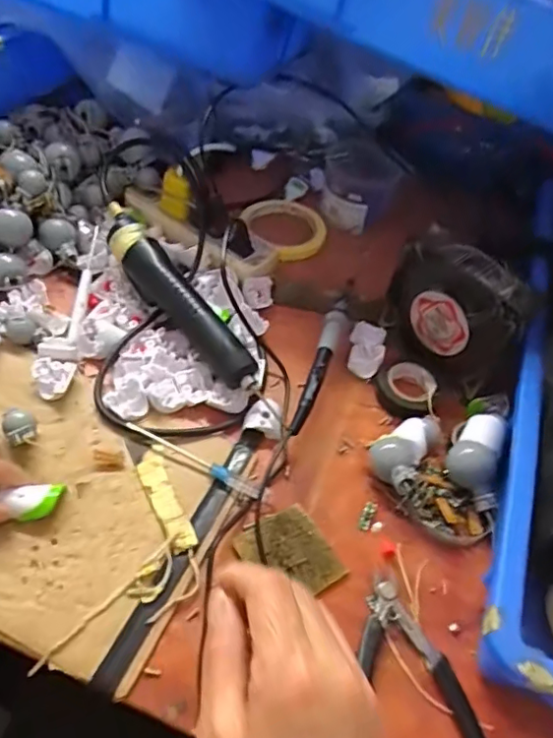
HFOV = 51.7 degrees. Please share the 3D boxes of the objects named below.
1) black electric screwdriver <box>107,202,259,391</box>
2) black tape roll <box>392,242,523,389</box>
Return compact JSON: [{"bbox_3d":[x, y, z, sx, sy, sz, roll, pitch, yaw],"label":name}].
[{"bbox_3d":[-0.095,-0.069,0.523,0.034,0.045,0.229,-29,61,-25],"label":"black electric screwdriver"},{"bbox_3d":[0.159,-0.049,0.514,0.128,0.106,0.054,37,58,20],"label":"black tape roll"}]

